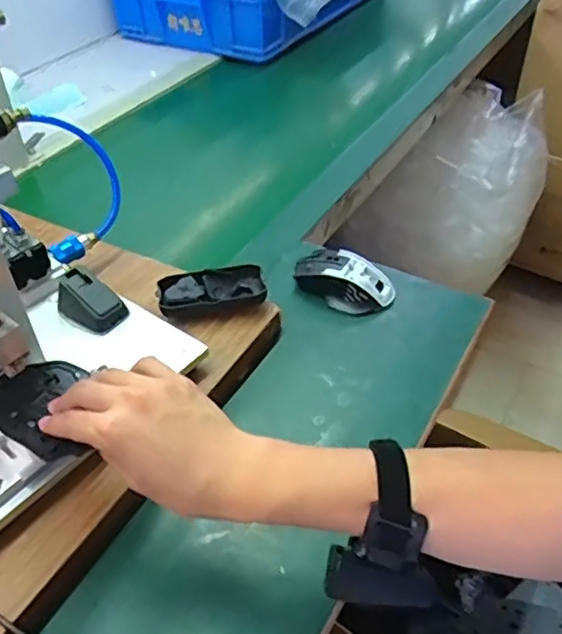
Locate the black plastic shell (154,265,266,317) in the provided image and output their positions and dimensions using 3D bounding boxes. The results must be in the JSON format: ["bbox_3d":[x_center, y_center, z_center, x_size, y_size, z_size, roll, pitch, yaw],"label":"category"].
[{"bbox_3d":[-0.070,-0.023,0.649,0.108,0.033,0.046,-11,44,-10],"label":"black plastic shell"}]

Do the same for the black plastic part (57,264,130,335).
[{"bbox_3d":[-0.184,-0.017,0.602,0.064,0.038,0.041,26,50,26],"label":"black plastic part"}]

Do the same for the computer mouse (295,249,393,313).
[{"bbox_3d":[0.069,-0.046,0.698,0.113,0.036,0.058,21,48,23],"label":"computer mouse"}]

